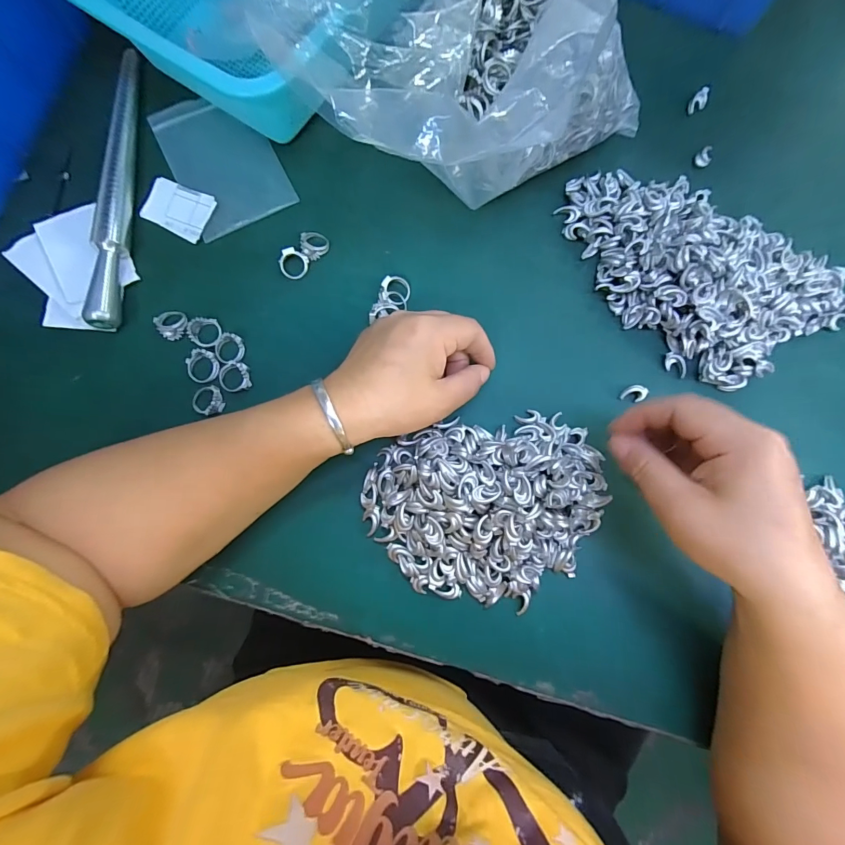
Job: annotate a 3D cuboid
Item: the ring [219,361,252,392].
[{"bbox_3d":[-0.138,-0.033,0.294,0.022,0.008,0.021,0,81,0],"label":"ring"}]

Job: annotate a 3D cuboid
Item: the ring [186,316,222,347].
[{"bbox_3d":[-0.163,-0.067,0.299,0.026,0.006,0.022,7,81,1],"label":"ring"}]

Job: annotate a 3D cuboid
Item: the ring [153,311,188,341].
[{"bbox_3d":[-0.185,-0.073,0.298,0.021,0.009,0.022,0,81,0],"label":"ring"}]

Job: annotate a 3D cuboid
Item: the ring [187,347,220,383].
[{"bbox_3d":[-0.161,-0.041,0.293,0.024,0.008,0.023,0,81,0],"label":"ring"}]

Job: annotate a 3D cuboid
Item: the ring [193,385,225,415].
[{"bbox_3d":[-0.156,-0.015,0.291,0.021,0.009,0.020,0,81,0],"label":"ring"}]

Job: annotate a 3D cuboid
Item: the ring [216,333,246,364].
[{"bbox_3d":[-0.143,-0.055,0.296,0.022,0.008,0.021,0,81,0],"label":"ring"}]

